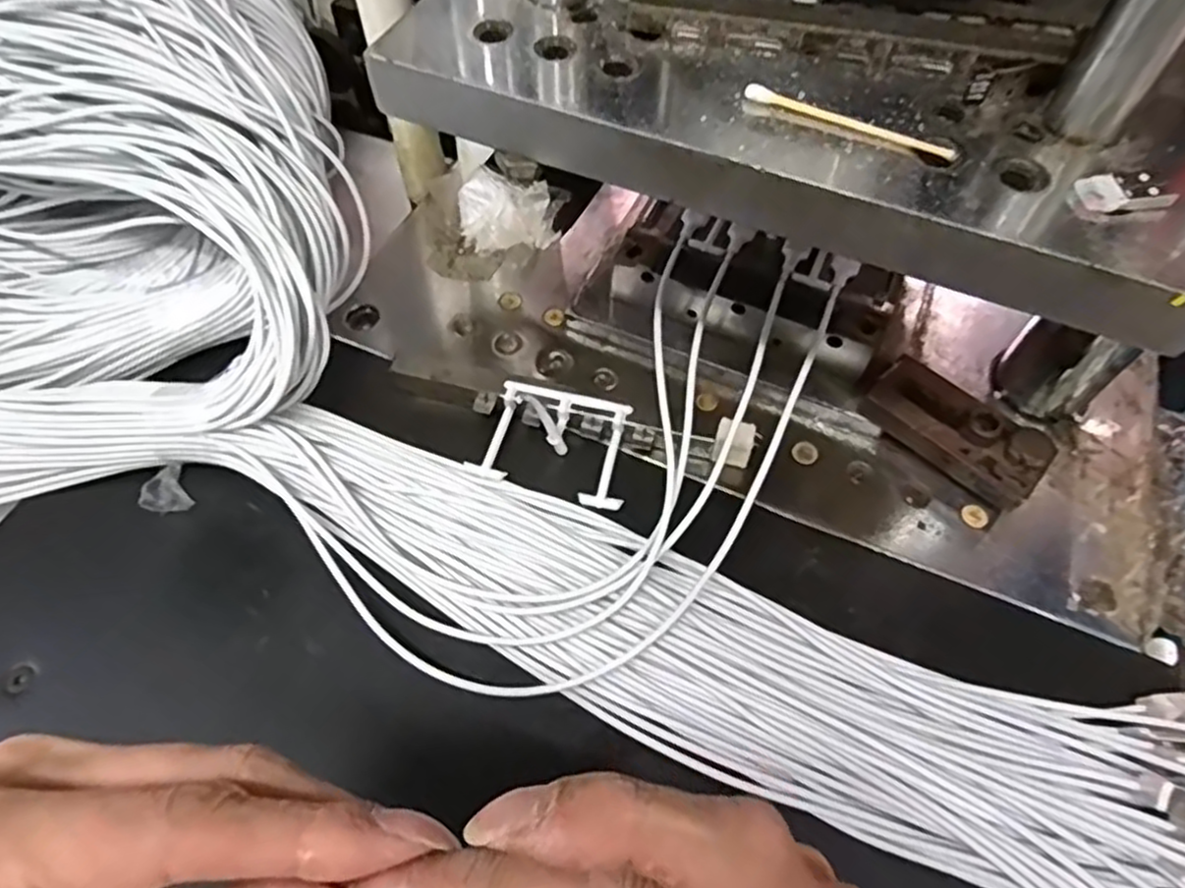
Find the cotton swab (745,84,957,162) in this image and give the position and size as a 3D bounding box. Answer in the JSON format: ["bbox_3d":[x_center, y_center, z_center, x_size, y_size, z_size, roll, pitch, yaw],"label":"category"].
[{"bbox_3d":[0.083,-0.105,0.233,0.068,0.005,0.006,23,61,14],"label":"cotton swab"}]

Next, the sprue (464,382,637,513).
[{"bbox_3d":[-0.020,-0.003,0.374,0.076,0.014,0.053,11,59,8],"label":"sprue"}]

